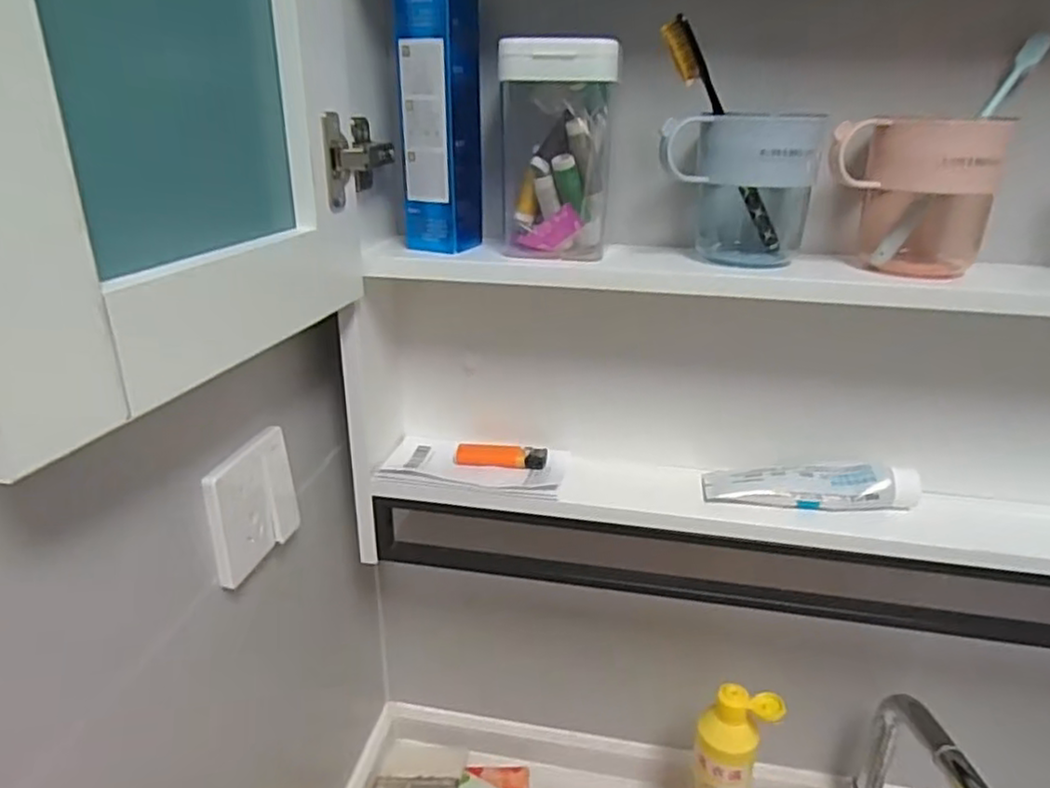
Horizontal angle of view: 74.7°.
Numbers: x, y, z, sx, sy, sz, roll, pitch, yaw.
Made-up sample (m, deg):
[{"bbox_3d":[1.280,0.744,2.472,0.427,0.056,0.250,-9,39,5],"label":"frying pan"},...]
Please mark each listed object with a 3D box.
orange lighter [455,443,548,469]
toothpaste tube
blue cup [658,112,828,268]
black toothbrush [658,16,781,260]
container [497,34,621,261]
[{"bbox_3d":[-0.022,0.056,0.619,0.081,0.015,0.027,3,23,5],"label":"orange lighter"},{"bbox_3d":[0.235,0.076,0.566,0.165,0.036,0.039,6,24,12],"label":"toothpaste tube"},{"bbox_3d":[0.153,-0.147,0.499,0.101,0.104,0.071,8,24,16],"label":"blue cup"},{"bbox_3d":[0.142,-0.174,0.484,0.020,0.183,0.011,-42,33,-5],"label":"black toothbrush"},{"bbox_3d":[0.022,-0.173,0.499,0.080,0.145,0.052,-2,23,-7],"label":"container"}]

